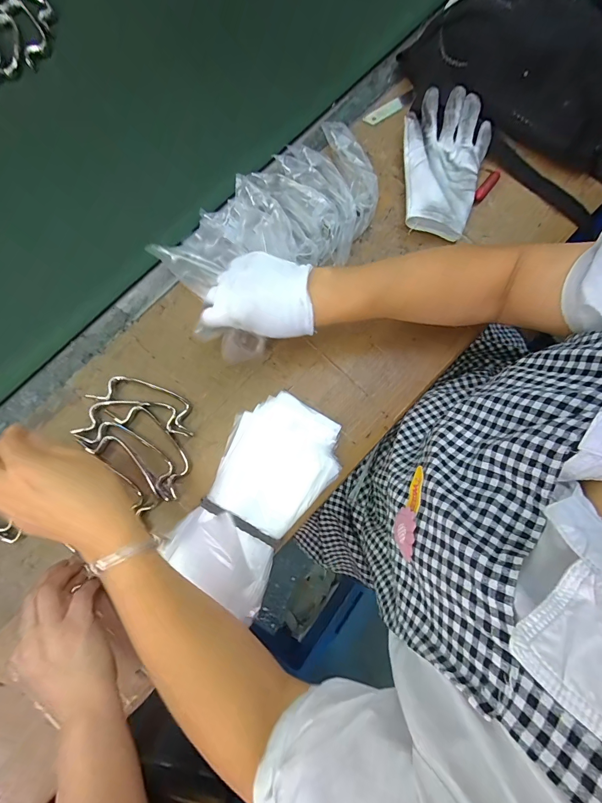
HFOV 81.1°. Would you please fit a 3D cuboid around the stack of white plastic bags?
[{"bbox_3d":[-0.047,0.101,0.392,0.123,0.025,0.224,31,80,5],"label":"stack of white plastic bags"}]

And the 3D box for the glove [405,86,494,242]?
[{"bbox_3d":[0.178,-0.303,0.451,0.108,0.044,0.171,16,79,2],"label":"glove"}]

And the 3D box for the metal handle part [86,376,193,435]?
[{"bbox_3d":[-0.181,-0.002,0.414,0.127,0.009,0.040,20,79,3],"label":"metal handle part"}]

